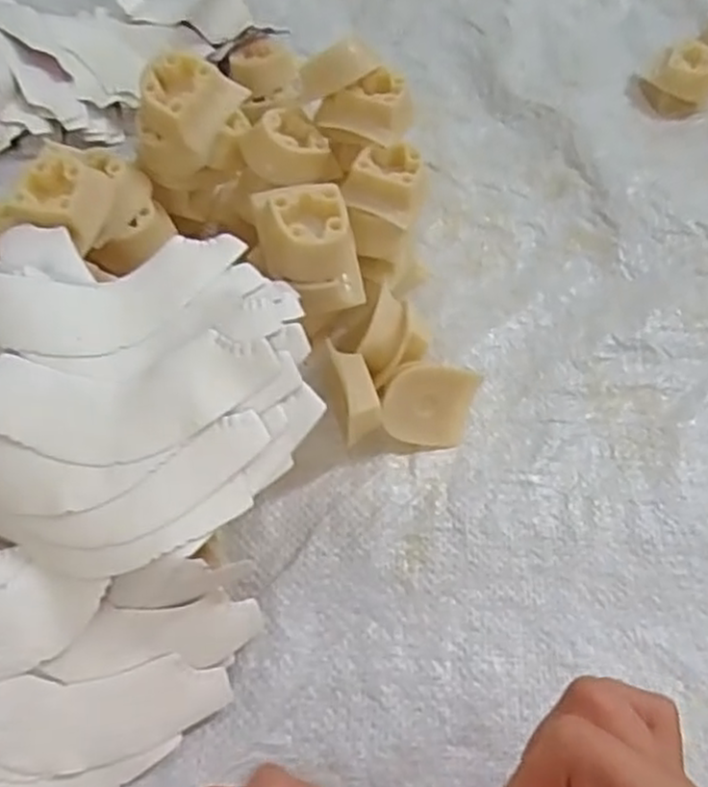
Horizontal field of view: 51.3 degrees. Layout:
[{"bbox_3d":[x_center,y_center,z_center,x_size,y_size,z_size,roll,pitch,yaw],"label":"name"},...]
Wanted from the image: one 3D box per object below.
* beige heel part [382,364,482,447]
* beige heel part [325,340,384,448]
[{"bbox_3d":[0.033,0.005,0.342,0.044,0.040,0.011,-1,26,-18],"label":"beige heel part"},{"bbox_3d":[0.000,0.003,0.339,0.016,0.037,0.043,-11,61,-10],"label":"beige heel part"}]

